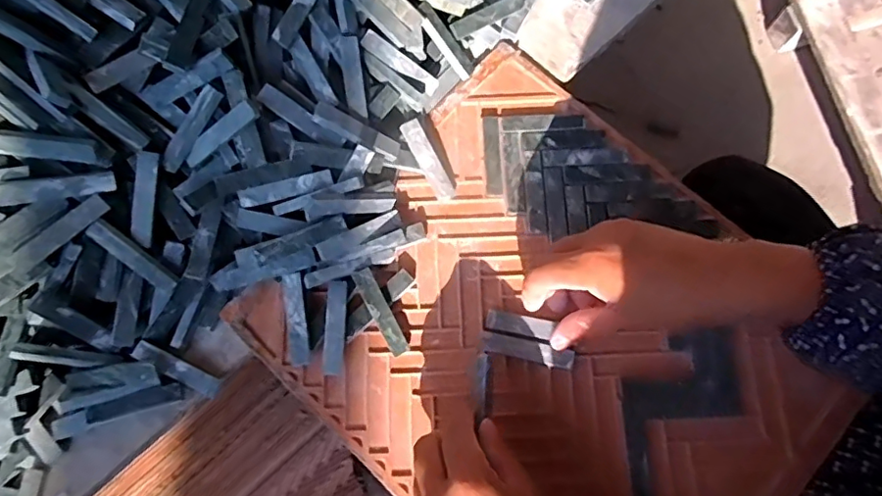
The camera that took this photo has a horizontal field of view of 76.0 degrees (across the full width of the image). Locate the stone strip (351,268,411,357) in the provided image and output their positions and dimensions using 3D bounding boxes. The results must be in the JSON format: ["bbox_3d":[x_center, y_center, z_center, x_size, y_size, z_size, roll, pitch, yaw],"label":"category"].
[{"bbox_3d":[-0.041,0.044,0.384,0.014,0.007,0.063,-28,90,-6],"label":"stone strip"}]

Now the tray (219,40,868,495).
[{"bbox_3d":[0.078,0.062,0.384,0.345,0.014,0.288,42,80,11],"label":"tray"}]

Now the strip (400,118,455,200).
[{"bbox_3d":[-0.009,-0.064,0.413,0.014,0.007,0.062,-29,96,-6],"label":"strip"}]

